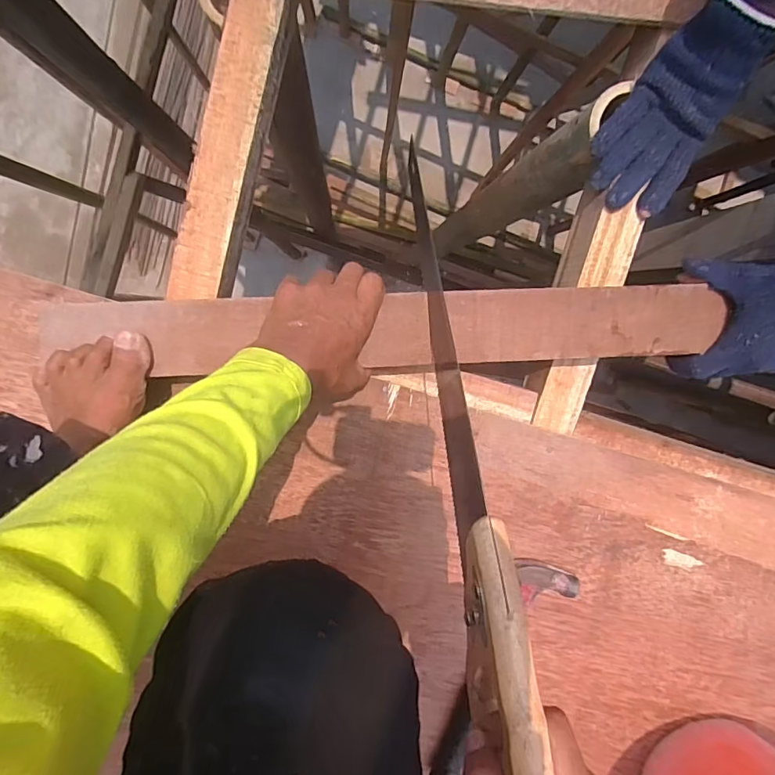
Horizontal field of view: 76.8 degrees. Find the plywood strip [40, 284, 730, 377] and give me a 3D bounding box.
[{"bbox_3d":[0.011,-0.054,0.446,0.604,0.010,0.073,-1,98,-5],"label":"plywood strip"}]

